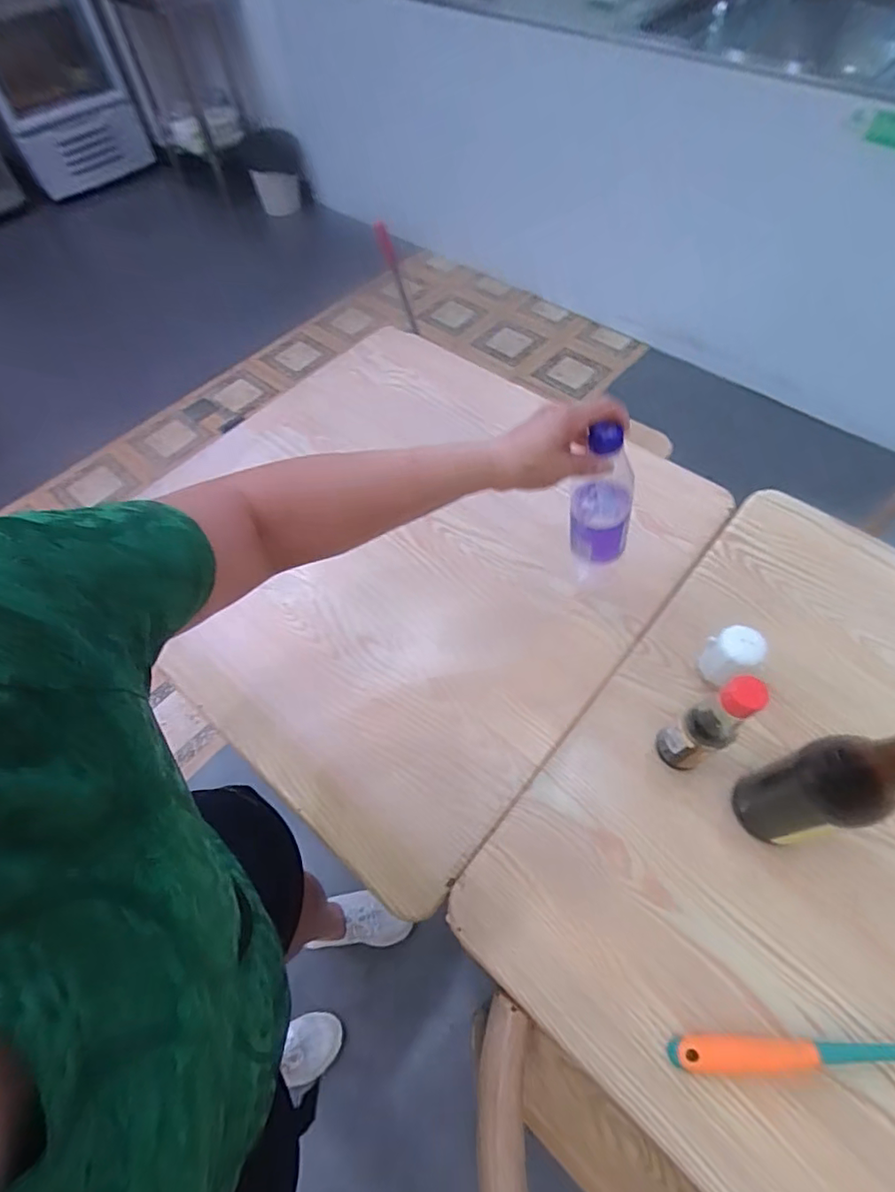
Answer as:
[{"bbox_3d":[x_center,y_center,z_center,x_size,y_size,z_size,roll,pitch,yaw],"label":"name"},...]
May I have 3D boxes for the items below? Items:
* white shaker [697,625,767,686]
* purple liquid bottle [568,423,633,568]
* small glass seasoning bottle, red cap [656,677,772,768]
[{"bbox_3d":[0.303,0.068,0.579,0.047,0.079,0.045,-1,59,1],"label":"white shaker"},{"bbox_3d":[0.160,-0.110,0.552,0.060,0.168,0.056,0,52,7],"label":"purple liquid bottle"},{"bbox_3d":[0.235,0.119,0.486,0.039,0.158,0.041,-1,59,1],"label":"small glass seasoning bottle, red cap"}]

